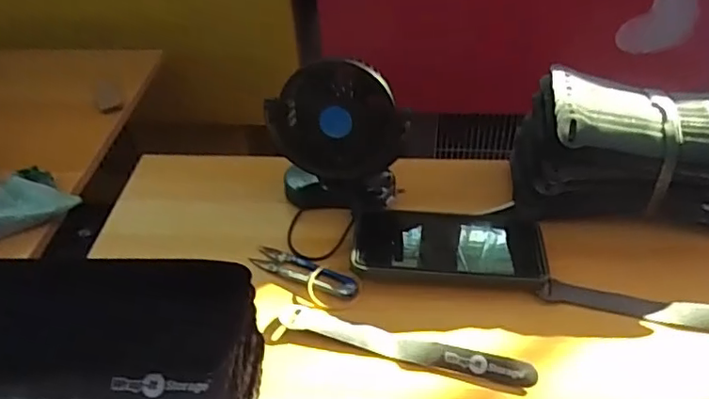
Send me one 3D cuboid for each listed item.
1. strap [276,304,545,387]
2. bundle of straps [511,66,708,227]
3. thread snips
[{"bbox_3d":[0.035,0.109,0.430,0.195,0.008,0.028,10,45,14],"label":"strap"},{"bbox_3d":[0.259,-0.043,0.496,0.220,0.097,0.088,2,45,6],"label":"bundle of straps"},{"bbox_3d":[-0.043,0.062,0.488,0.101,0.006,0.026,17,47,21],"label":"thread snips"}]

